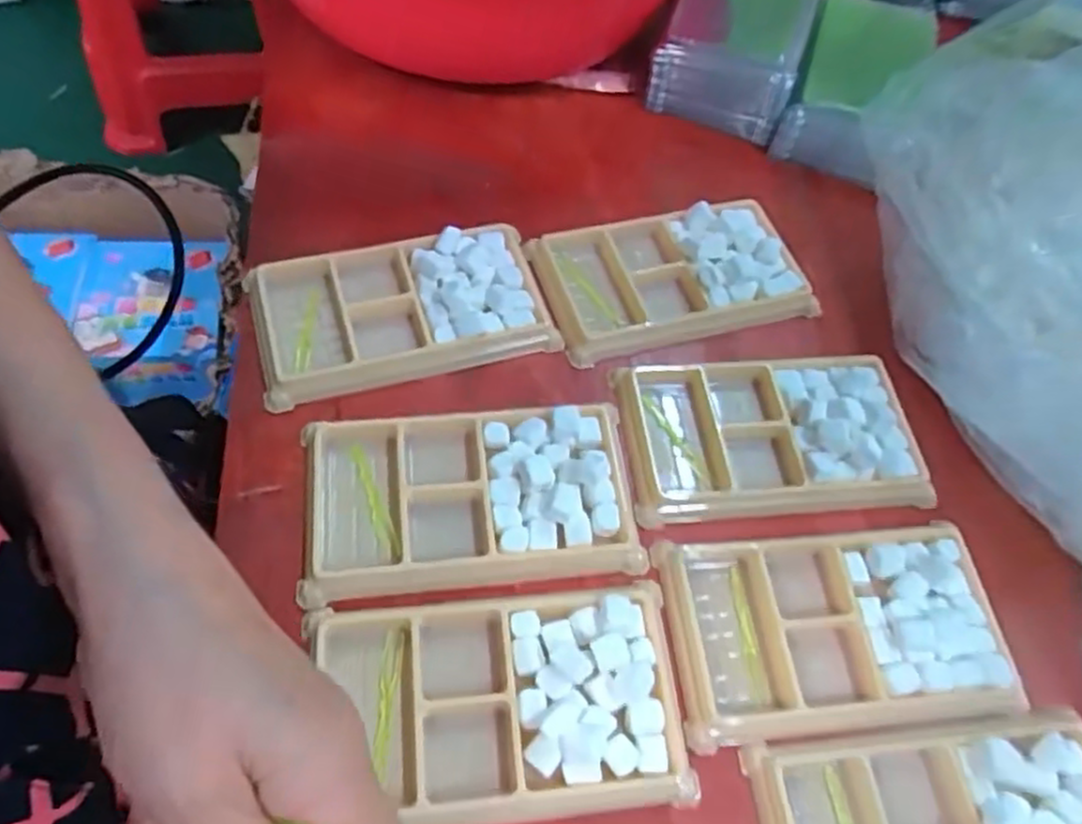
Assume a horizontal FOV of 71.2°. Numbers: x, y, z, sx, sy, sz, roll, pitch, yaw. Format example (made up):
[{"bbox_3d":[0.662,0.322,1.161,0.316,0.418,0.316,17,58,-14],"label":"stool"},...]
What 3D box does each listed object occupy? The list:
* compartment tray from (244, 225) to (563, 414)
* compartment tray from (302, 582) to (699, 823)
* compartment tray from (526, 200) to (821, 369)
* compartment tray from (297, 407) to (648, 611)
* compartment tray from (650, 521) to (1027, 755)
[{"bbox_3d":[-0.067,-0.050,0.359,0.134,0.013,0.072,-13,61,-13],"label":"compartment tray"},{"bbox_3d":[-0.014,0.105,0.273,0.133,0.015,0.077,-3,59,-8],"label":"compartment tray"},{"bbox_3d":[0.067,-0.069,0.379,0.130,0.017,0.073,-8,60,-11],"label":"compartment tray"},{"bbox_3d":[-0.029,0.034,0.312,0.135,0.015,0.076,-2,59,-7],"label":"compartment tray"},{"bbox_3d":[0.117,0.085,0.298,0.129,0.012,0.076,-3,59,-8],"label":"compartment tray"}]

